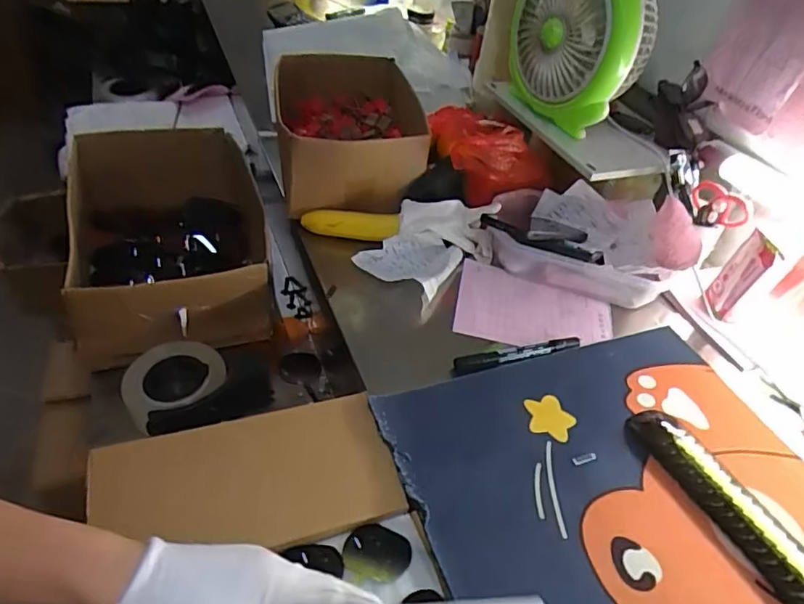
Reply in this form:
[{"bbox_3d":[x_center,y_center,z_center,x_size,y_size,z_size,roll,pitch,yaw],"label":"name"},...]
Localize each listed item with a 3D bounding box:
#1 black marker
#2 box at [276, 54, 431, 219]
[{"bbox_3d":[0.141,0.063,0.666,0.168,0.011,0.023,-10,43,-14],"label":"black marker"},{"bbox_3d":[-0.087,-0.293,0.937,0.245,0.122,0.355,-1,43,-6],"label":"box"}]

